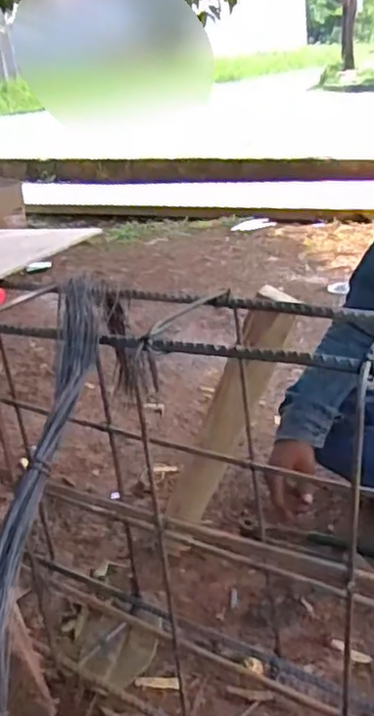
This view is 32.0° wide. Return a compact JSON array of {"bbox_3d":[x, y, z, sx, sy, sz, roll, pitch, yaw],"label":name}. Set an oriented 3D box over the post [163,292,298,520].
[{"bbox_3d":[0.053,0.084,0.880,0.055,0.395,0.044,25,31,7],"label":"post"}]

